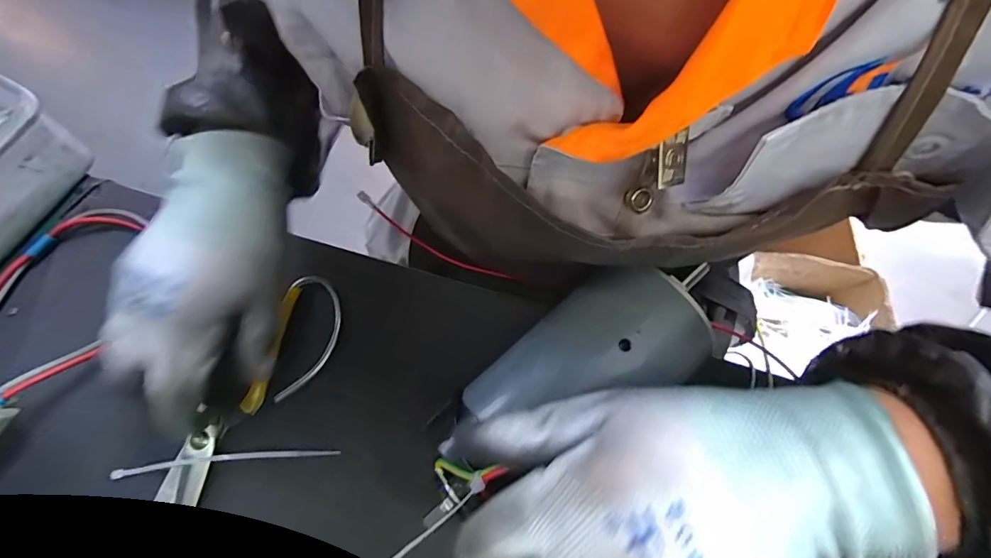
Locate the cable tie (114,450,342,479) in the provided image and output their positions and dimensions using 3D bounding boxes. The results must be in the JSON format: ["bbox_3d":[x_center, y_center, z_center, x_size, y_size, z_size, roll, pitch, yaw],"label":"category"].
[{"bbox_3d":[-0.167,0.114,0.270,0.129,0.009,0.008,-6,70,-1],"label":"cable tie"}]

